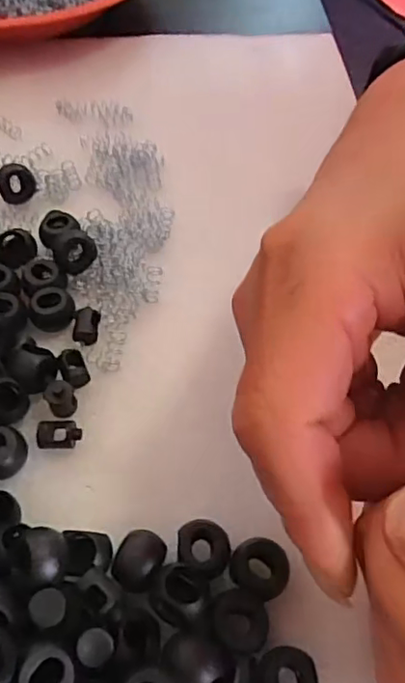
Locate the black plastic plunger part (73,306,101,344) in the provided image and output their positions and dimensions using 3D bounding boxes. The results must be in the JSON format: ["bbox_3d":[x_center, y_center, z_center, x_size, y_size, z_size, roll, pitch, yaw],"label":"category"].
[{"bbox_3d":[-0.045,-0.006,0.224,0.009,0.005,0.014,4,56,0],"label":"black plastic plunger part"}]

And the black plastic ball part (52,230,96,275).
[{"bbox_3d":[-0.052,-0.037,0.235,0.017,0.014,0.013,-13,58,-11],"label":"black plastic ball part"}]

